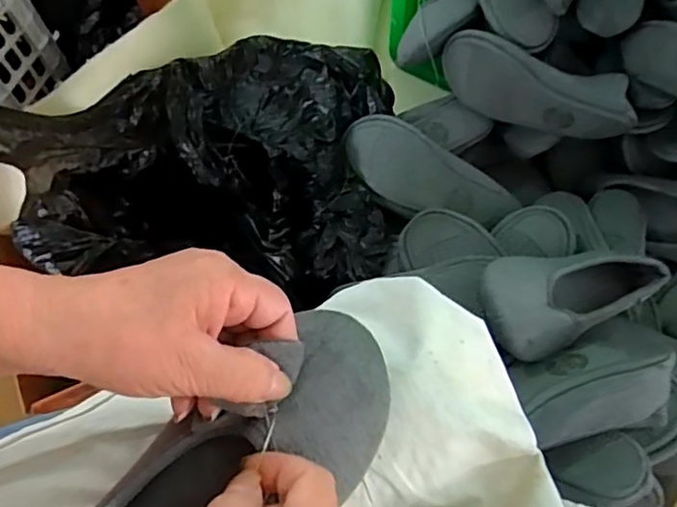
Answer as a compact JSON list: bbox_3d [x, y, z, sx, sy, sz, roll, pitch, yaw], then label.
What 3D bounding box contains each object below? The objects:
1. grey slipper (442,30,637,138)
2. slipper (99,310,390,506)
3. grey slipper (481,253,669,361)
[{"bbox_3d":[0.239,-0.200,0.746,0.233,0.080,0.061,18,70,9],"label":"grey slipper"},{"bbox_3d":[-0.060,0.119,0.302,0.215,0.054,0.077,-41,73,-14],"label":"slipper"},{"bbox_3d":[0.225,0.035,0.590,0.227,0.054,0.089,-9,65,-34],"label":"grey slipper"}]

